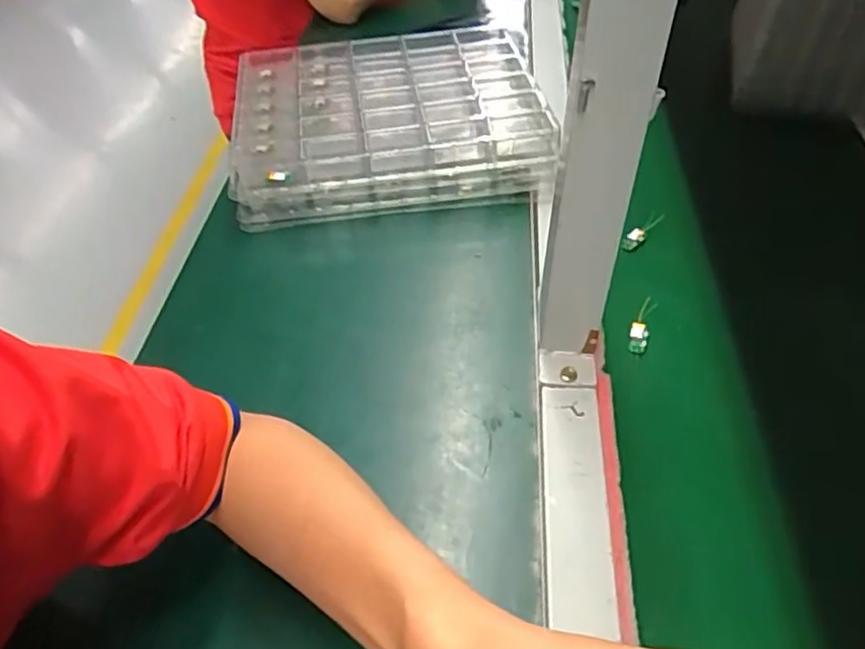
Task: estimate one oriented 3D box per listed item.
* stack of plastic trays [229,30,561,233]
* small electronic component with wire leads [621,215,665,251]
[{"bbox_3d":[-0.043,-0.205,0.675,0.289,0.070,0.233,-5,47,-4],"label":"stack of plastic trays"},{"bbox_3d":[0.189,-0.083,0.604,0.047,0.011,0.014,-39,55,-7],"label":"small electronic component with wire leads"}]

